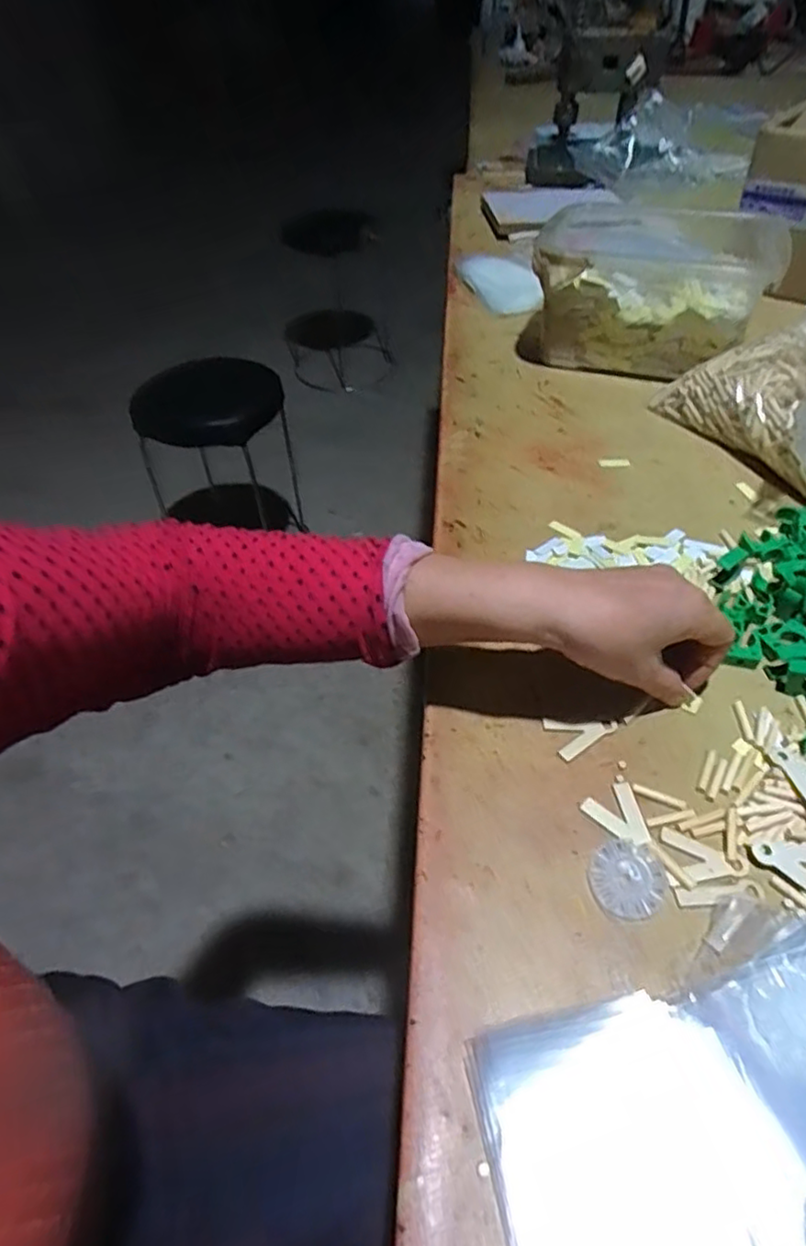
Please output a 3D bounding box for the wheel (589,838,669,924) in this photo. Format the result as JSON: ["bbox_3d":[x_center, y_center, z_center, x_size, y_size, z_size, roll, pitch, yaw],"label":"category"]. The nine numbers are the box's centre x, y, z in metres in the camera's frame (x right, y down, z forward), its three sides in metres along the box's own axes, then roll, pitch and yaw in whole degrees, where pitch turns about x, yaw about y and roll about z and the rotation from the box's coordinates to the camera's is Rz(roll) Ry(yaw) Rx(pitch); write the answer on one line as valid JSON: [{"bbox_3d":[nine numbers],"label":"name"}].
[{"bbox_3d":[0.118,0.135,0.335,0.040,0.006,0.038,-1,48,1],"label":"wheel"}]

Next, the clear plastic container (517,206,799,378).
[{"bbox_3d":[0.264,-0.364,0.704,0.242,0.133,0.165,15,50,15],"label":"clear plastic container"}]

